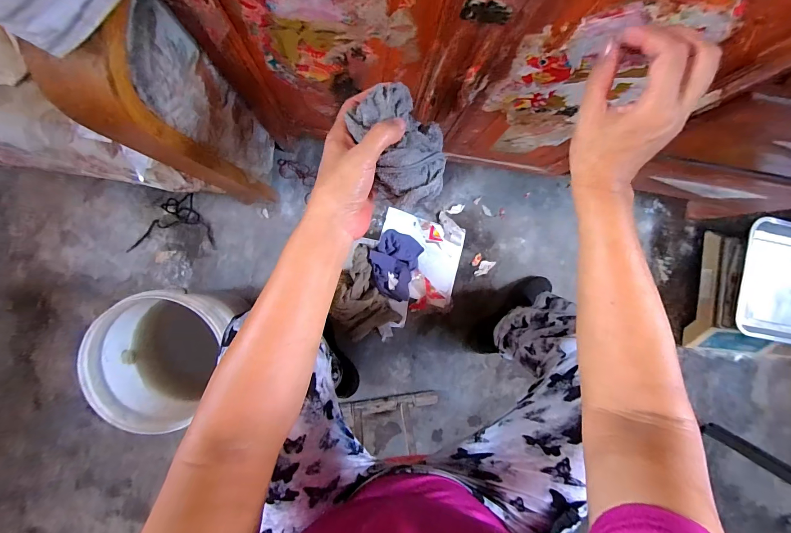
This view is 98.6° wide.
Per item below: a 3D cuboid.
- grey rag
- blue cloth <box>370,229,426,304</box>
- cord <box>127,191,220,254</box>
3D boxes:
[{"bbox_3d":[0.009,-0.121,0.337,0.087,0.051,0.116,-24,93,-3],"label":"grey rag"},{"bbox_3d":[-0.005,-0.004,0.853,0.119,0.048,0.155,18,90,-4],"label":"blue cloth"},{"bbox_3d":[-0.570,-0.103,0.847,0.222,0.027,0.139,-7,92,-4],"label":"cord"}]

